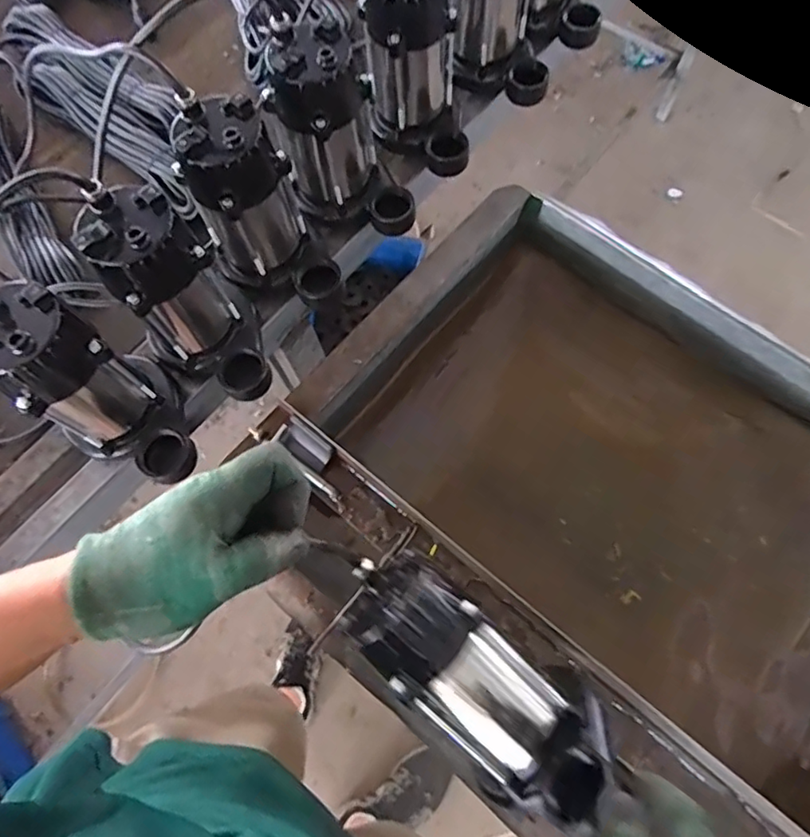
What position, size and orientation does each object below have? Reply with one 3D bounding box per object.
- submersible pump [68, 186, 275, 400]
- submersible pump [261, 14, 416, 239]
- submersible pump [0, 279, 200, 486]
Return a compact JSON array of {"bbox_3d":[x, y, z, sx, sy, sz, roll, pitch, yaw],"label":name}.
[{"bbox_3d":[-0.215,-0.114,0.577,0.110,0.191,0.151,-37,73,-12],"label":"submersible pump"},{"bbox_3d":[-0.070,-0.307,0.647,0.112,0.191,0.138,-32,72,-10],"label":"submersible pump"},{"bbox_3d":[-0.309,-0.039,0.573,0.135,0.231,0.104,39,75,14],"label":"submersible pump"}]

